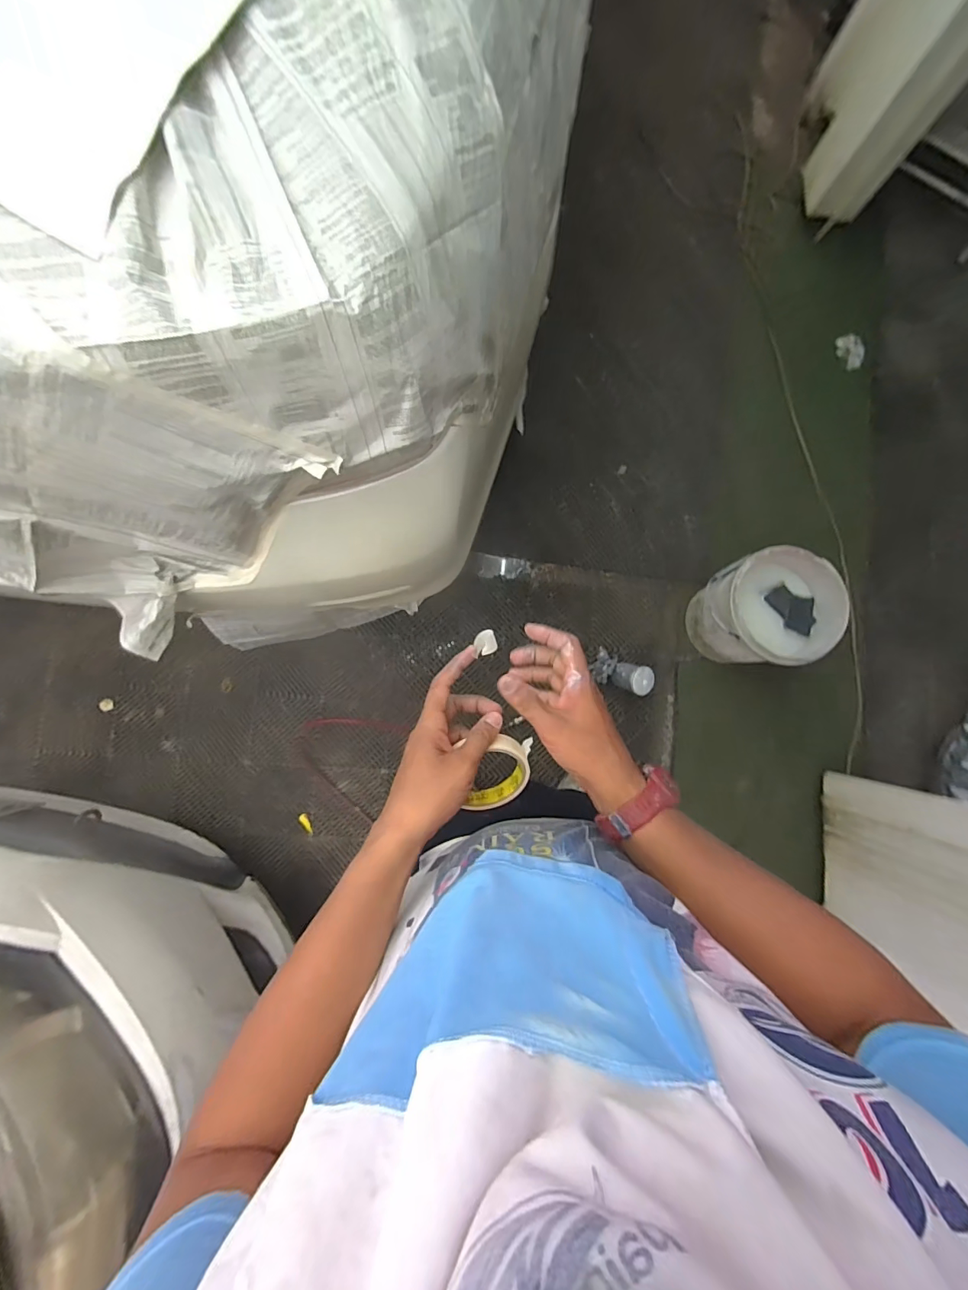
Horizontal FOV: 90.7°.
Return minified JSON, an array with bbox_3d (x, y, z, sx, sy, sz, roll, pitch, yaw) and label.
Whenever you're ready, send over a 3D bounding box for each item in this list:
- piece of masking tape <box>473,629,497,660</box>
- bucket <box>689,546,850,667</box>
[{"bbox_3d":[0.002,-0.002,0.466,0.020,0.015,0.024,-11,87,-2],"label":"piece of masking tape"},{"bbox_3d":[0.772,-0.094,1.353,0.279,0.306,0.296,0,85,-2],"label":"bucket"}]

